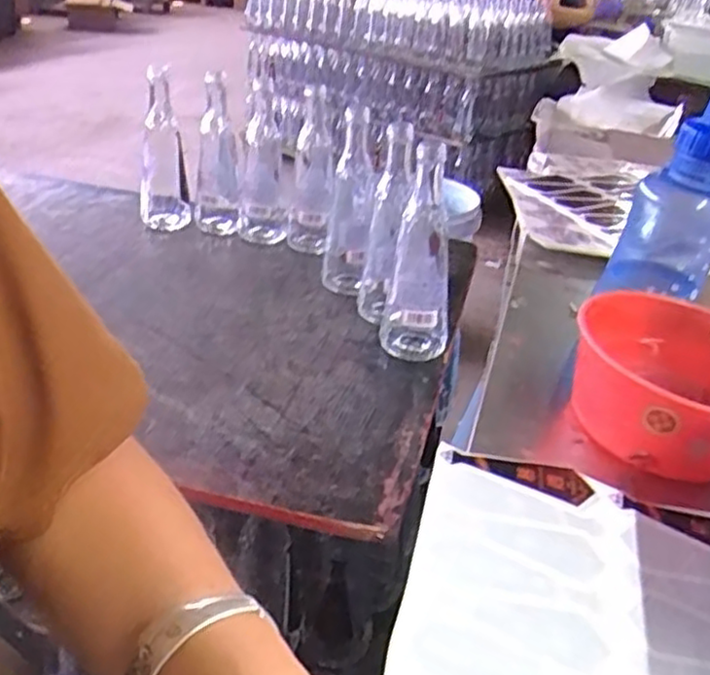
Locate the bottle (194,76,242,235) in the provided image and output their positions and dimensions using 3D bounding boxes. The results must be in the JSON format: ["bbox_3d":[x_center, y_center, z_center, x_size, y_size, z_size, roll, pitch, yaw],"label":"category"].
[{"bbox_3d":[-0.186,-0.238,0.949,0.061,0.207,0.053,-1,31,-12],"label":"bottle"}]

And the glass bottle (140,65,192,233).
[{"bbox_3d":[-0.261,-0.232,0.959,0.066,0.181,0.056,-4,32,-16],"label":"glass bottle"}]

